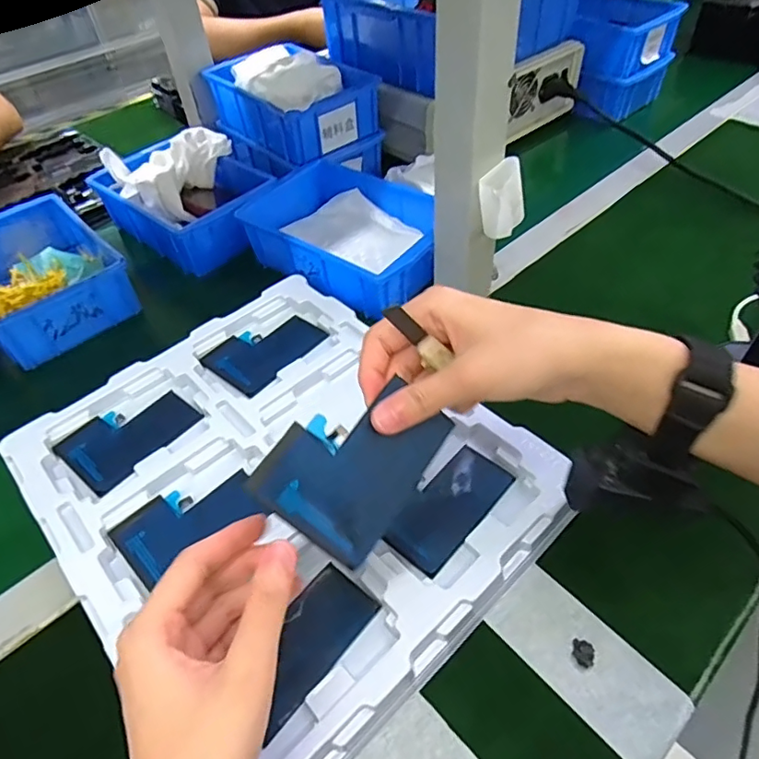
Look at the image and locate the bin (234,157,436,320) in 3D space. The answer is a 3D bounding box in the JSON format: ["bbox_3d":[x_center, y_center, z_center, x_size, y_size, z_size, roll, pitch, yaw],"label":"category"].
[{"bbox_3d":[-0.033,-0.155,0.571,0.202,0.058,0.137,29,56,27],"label":"bin"}]

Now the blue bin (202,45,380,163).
[{"bbox_3d":[-0.109,-0.334,0.674,0.123,0.088,0.187,-33,54,-24],"label":"blue bin"}]

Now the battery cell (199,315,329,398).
[{"bbox_3d":[-0.099,-0.026,0.467,0.070,0.008,0.091,31,57,28],"label":"battery cell"}]

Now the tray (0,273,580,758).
[{"bbox_3d":[-0.070,0.063,0.385,0.279,0.035,0.328,-36,55,-25],"label":"tray"}]

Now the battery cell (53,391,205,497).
[{"bbox_3d":[-0.190,0.040,0.415,0.068,0.005,0.090,30,56,27],"label":"battery cell"}]

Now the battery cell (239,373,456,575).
[{"bbox_3d":[-0.012,0.038,0.265,0.066,0.004,0.085,41,72,-8],"label":"battery cell"}]

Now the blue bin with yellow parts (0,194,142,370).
[{"bbox_3d":[-0.362,-0.110,0.572,0.136,0.055,0.198,-36,55,-25],"label":"blue bin with yellow parts"}]

